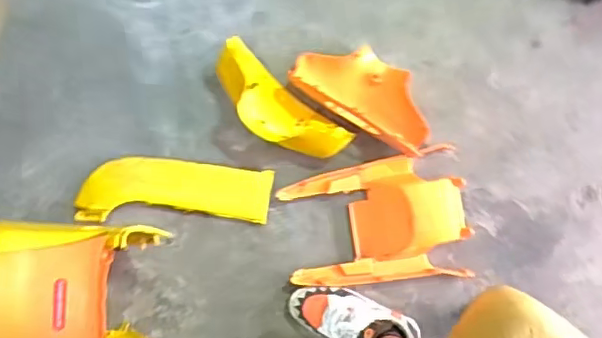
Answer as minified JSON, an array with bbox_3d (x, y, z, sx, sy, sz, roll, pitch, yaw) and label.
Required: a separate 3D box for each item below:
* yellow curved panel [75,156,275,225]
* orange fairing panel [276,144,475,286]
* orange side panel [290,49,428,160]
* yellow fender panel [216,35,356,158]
[{"bbox_3d":[-0.252,0.045,1.161,0.379,0.034,0.127,3,90,-1],"label":"yellow curved panel"},{"bbox_3d":[0.148,0.110,1.155,0.362,0.054,0.250,-9,90,-1],"label":"orange fairing panel"},{"bbox_3d":[0.133,-0.161,1.148,0.296,0.088,0.158,30,89,-1],"label":"orange side panel"},{"bbox_3d":[-0.052,-0.118,1.123,0.301,0.107,0.126,42,89,-1],"label":"yellow fender panel"}]

